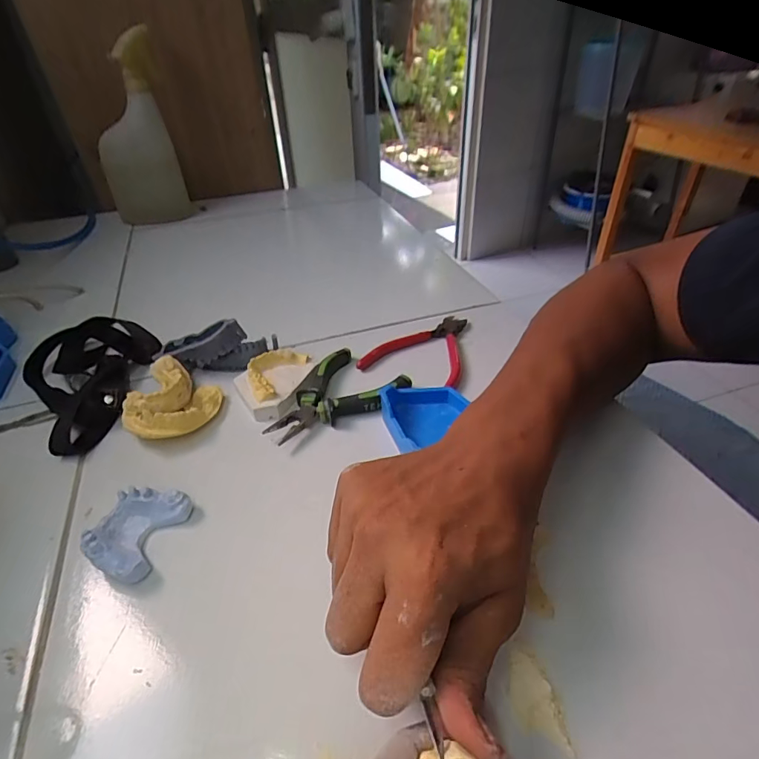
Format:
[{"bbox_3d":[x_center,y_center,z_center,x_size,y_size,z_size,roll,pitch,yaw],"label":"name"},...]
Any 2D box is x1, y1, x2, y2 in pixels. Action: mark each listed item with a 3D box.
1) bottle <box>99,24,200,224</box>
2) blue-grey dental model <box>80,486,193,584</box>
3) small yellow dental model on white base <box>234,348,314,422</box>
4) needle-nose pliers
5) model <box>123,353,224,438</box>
[{"bbox_3d":[-0.340,-0.334,0.655,0.112,0.230,0.080,-22,42,-23],"label":"bottle"},{"bbox_3d":[-0.147,0.091,0.279,0.044,0.022,0.056,9,40,14],"label":"blue-grey dental model"},{"bbox_3d":[-0.086,0.001,0.383,0.054,0.021,0.066,22,44,28],"label":"small yellow dental model on white base"},{"bbox_3d":[-0.037,0.016,0.367,0.074,0.018,0.108,25,46,30],"label":"needle-nose pliers"},{"bbox_3d":[-0.165,0.015,0.360,0.070,0.033,0.069,-2,38,1],"label":"model"}]

